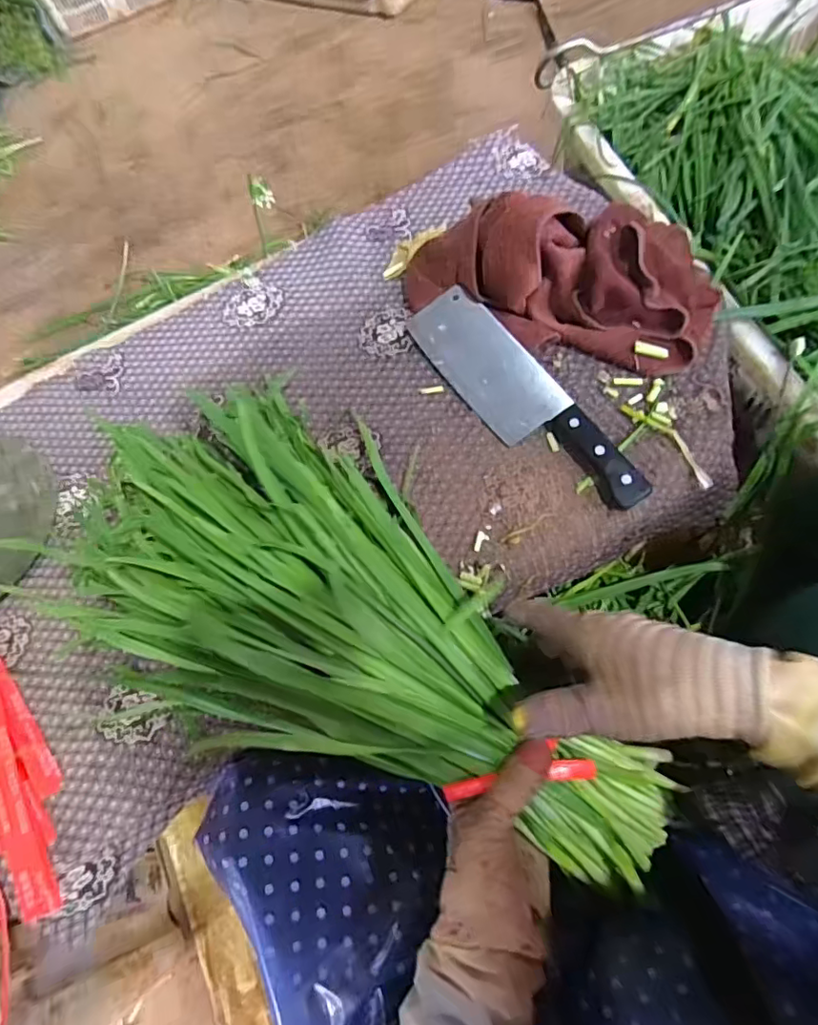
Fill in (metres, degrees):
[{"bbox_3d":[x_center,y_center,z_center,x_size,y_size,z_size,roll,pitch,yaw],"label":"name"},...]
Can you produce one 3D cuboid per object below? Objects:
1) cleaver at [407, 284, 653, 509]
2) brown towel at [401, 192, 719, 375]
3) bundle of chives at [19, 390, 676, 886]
[{"bbox_3d":[0.093,-0.100,0.481,0.066,0.012,0.262,-38,66,9],"label":"cleaver"},{"bbox_3d":[0.125,-0.209,0.485,0.275,0.110,0.135,13,70,15],"label":"brown towel"},{"bbox_3d":[-0.027,0.075,0.363,0.426,0.111,0.225,35,72,17],"label":"bundle of chives"}]

